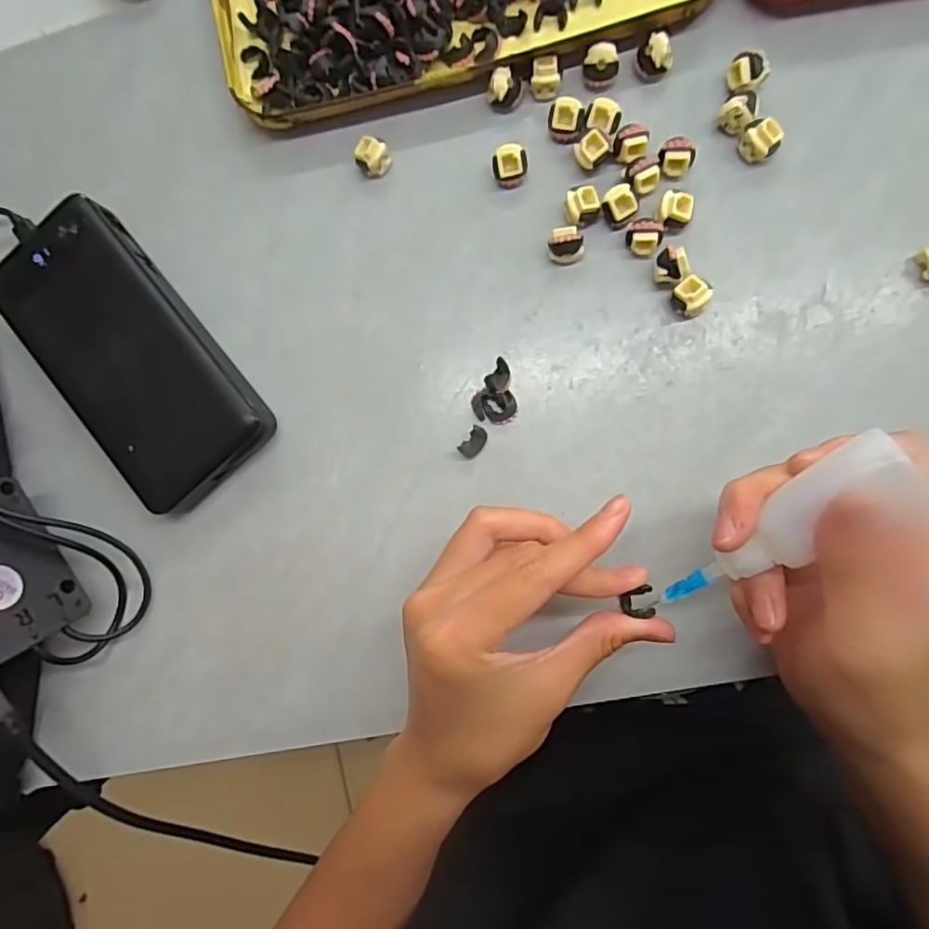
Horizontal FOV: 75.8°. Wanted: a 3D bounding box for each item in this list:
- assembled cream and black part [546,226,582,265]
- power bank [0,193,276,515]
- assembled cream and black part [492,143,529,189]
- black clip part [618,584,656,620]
[{"bbox_3d":[0.047,-0.102,0.280,0.016,0.013,0.013,-8,87,8],"label":"assembled cream and black part"},{"bbox_3d":[-0.167,-0.054,0.303,0.074,0.028,0.157,-42,82,5],"label":"power bank"},{"bbox_3d":[0.022,-0.142,0.285,0.016,0.015,0.014,2,88,9],"label":"assembled cream and black part"},{"bbox_3d":[0.070,0.056,0.240,0.014,0.005,0.011,-18,85,8],"label":"black clip part"}]

